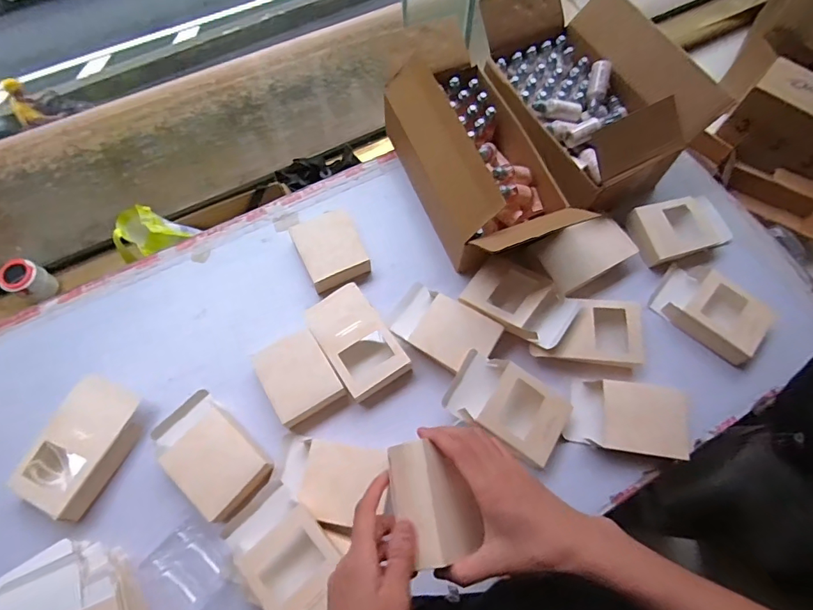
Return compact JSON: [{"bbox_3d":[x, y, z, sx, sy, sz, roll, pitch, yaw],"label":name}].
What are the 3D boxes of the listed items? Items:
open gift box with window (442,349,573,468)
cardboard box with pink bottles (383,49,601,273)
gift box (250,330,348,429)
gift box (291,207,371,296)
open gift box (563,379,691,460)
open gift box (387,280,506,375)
[{"bbox_3d":[0.133,0.133,0.605,0.154,0.043,0.098,31,70,12],"label":"open gift box with window"},{"bbox_3d":[0.108,-0.226,0.707,0.177,0.134,0.365,-21,68,-9],"label":"cardboard box with pink bottles"},{"bbox_3d":[-0.147,0.100,0.632,0.088,0.045,0.107,-30,70,-13],"label":"gift box"},{"bbox_3d":[-0.118,-0.085,0.717,0.095,0.047,0.111,-20,68,-9],"label":"gift box"},{"bbox_3d":[0.294,0.149,0.611,0.150,0.036,0.094,13,67,5],"label":"open gift box"},{"bbox_3d":[0.049,0.030,0.657,0.153,0.034,0.088,34,70,13],"label":"open gift box"}]

